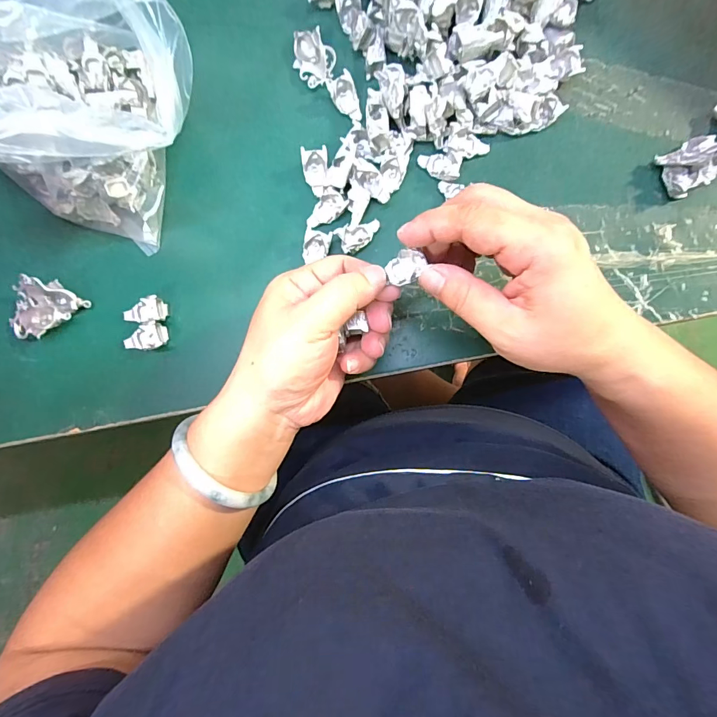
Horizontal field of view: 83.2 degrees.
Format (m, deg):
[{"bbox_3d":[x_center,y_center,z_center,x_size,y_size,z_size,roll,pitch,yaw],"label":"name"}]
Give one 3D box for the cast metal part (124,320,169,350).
[{"bbox_3d":[-0.152,-0.014,0.283,0.029,0.013,0.017,-13,83,3],"label":"cast metal part"}]

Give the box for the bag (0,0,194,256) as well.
[{"bbox_3d":[-0.173,-0.156,0.242,0.150,0.131,0.131,13,85,6],"label":"bag"}]

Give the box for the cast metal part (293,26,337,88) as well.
[{"bbox_3d":[-0.035,-0.221,0.295,0.026,0.014,0.043,-34,82,0],"label":"cast metal part"}]

